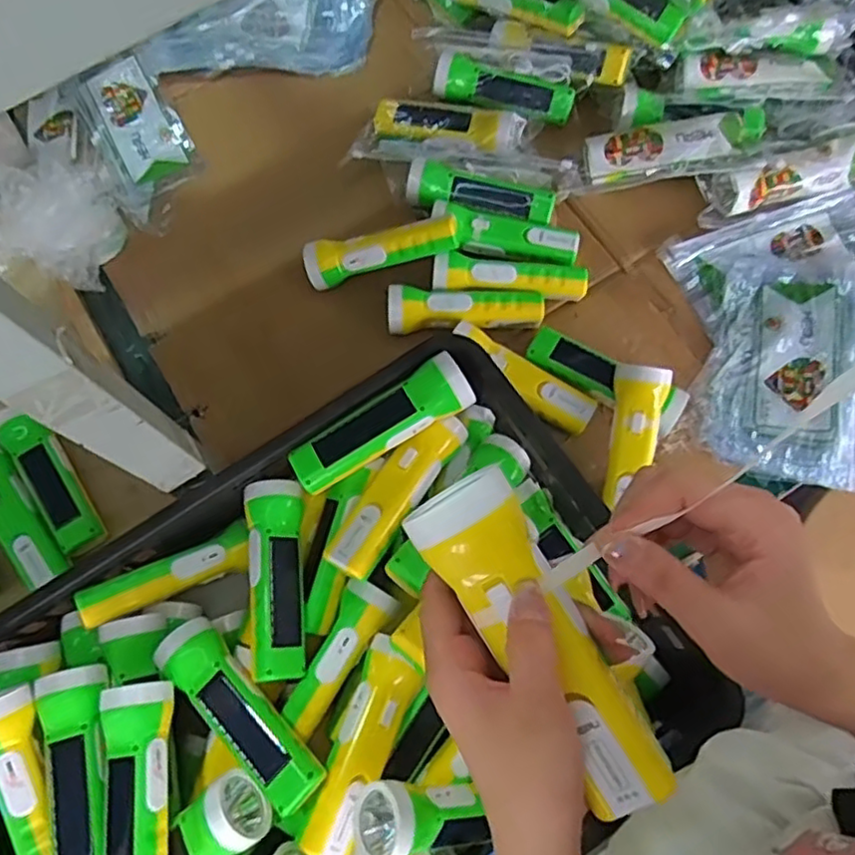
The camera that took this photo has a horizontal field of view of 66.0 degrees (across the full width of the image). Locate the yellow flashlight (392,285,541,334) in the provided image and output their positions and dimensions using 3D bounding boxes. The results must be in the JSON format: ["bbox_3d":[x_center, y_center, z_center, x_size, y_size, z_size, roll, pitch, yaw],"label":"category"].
[{"bbox_3d":[0.041,-0.124,0.699,0.164,0.041,0.048,-1,73,1],"label":"yellow flashlight"}]

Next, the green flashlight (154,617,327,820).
[{"bbox_3d":[-0.151,0.224,0.526,0.170,0.044,0.045,41,78,13],"label":"green flashlight"}]

